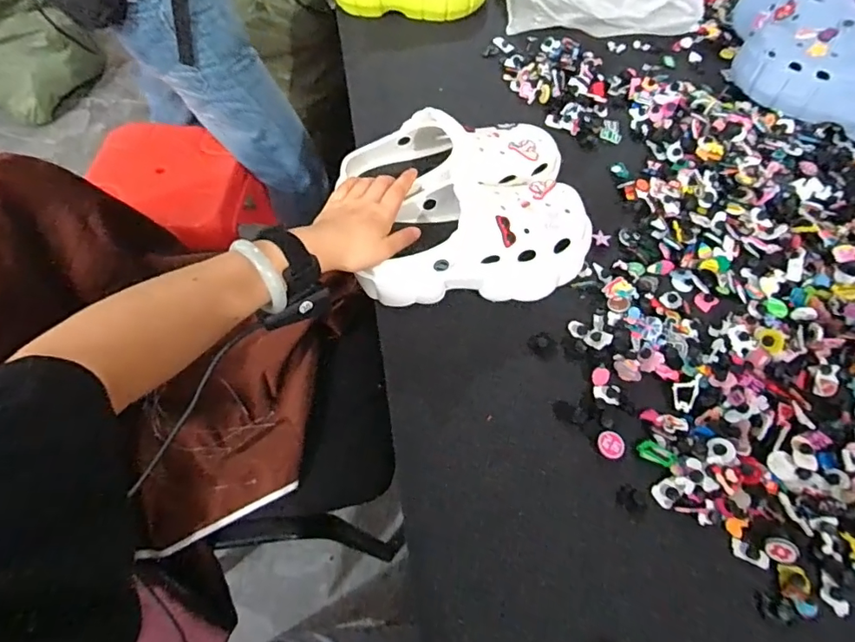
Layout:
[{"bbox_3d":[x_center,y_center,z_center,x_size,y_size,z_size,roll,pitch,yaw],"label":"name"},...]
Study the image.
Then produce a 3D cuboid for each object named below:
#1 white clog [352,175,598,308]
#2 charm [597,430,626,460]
[{"bbox_3d":[0.054,-0.090,0.524,0.236,0.100,0.101,-4,58,2],"label":"white clog"},{"bbox_3d":[0.174,0.117,0.469,0.025,0.004,0.026,1,59,-2],"label":"charm"}]

